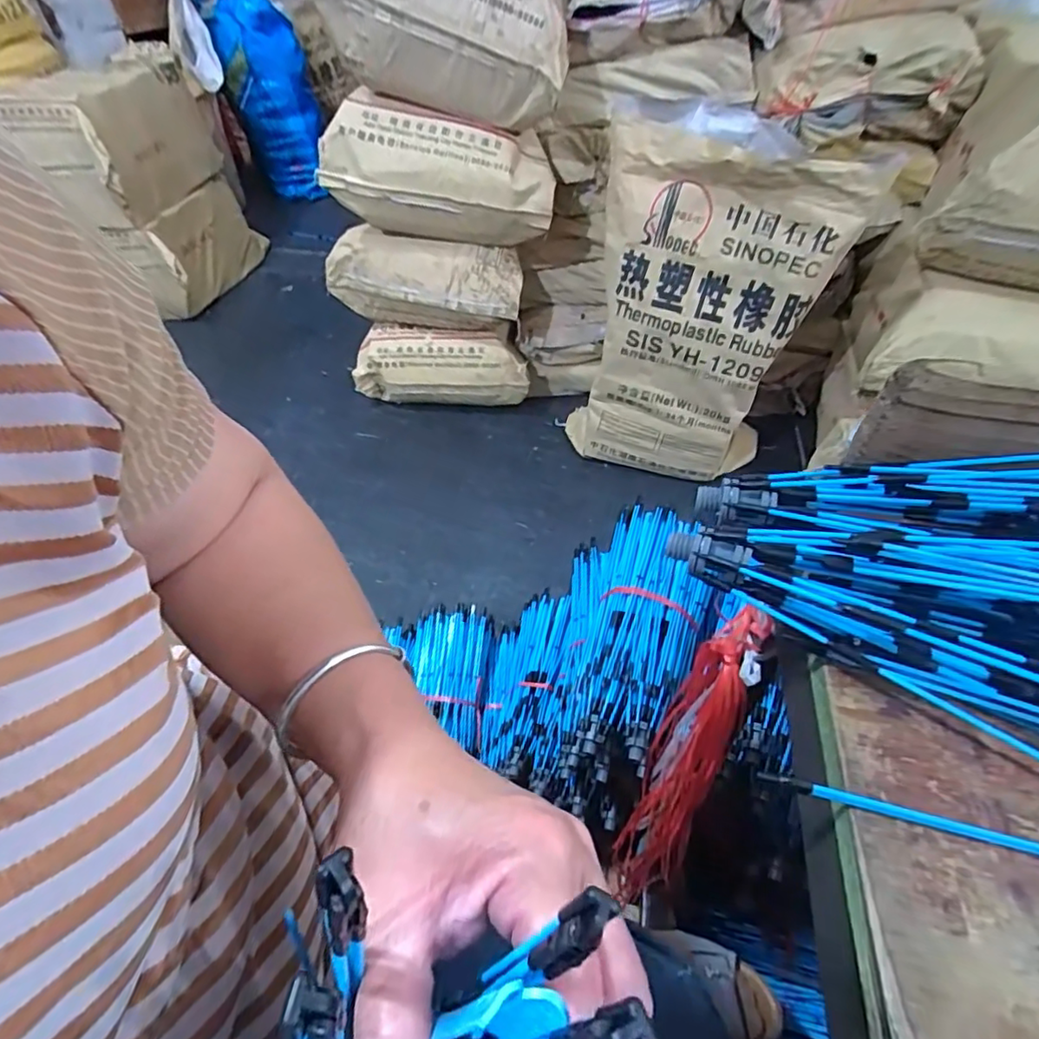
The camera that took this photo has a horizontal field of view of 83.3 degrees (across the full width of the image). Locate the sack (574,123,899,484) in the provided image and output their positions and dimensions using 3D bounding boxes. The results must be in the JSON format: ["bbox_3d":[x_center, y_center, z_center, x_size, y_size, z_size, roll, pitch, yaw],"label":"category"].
[{"bbox_3d":[0.348,-0.387,1.228,0.496,0.705,0.142,16,48,15],"label":"sack"}]

